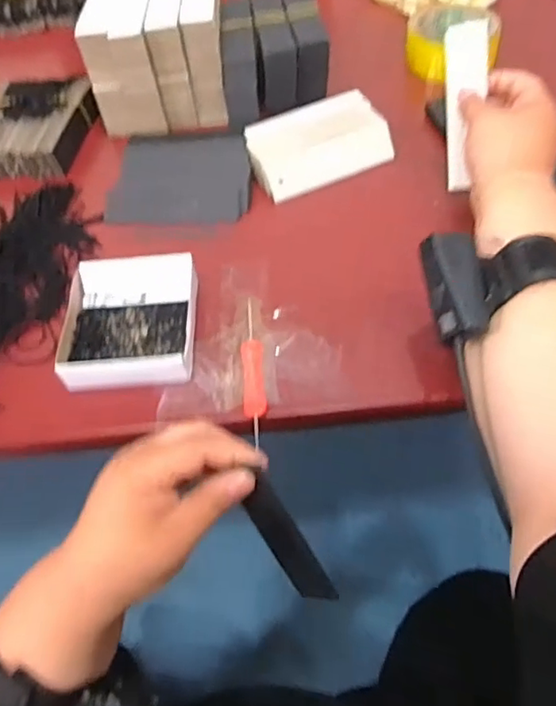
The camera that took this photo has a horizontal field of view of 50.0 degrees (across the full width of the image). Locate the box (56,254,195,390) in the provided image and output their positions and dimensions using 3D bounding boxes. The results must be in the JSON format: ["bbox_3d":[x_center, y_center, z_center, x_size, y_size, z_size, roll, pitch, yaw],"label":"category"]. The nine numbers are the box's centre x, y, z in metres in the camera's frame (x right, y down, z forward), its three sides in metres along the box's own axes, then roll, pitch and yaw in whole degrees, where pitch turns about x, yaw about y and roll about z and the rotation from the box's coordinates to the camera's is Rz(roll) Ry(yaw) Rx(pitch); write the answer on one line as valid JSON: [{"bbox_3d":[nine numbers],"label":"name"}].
[{"bbox_3d":[-0.114,-0.027,0.468,0.101,0.026,0.111,-5,54,2],"label":"box"}]

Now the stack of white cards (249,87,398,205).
[{"bbox_3d":[0.037,-0.205,0.578,0.132,0.026,0.095,-22,55,-10],"label":"stack of white cards"}]

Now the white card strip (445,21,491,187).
[{"bbox_3d":[0.155,-0.202,0.493,0.035,0.128,0.008,8,17,36],"label":"white card strip"}]

